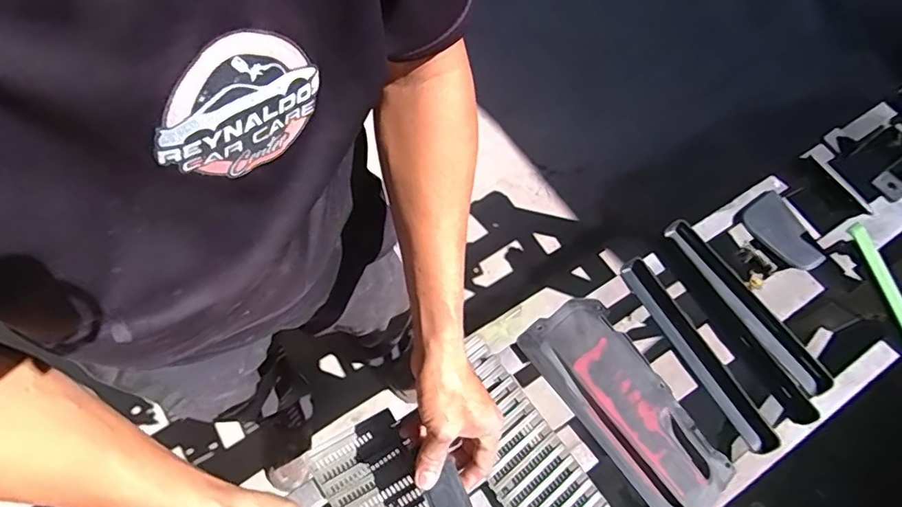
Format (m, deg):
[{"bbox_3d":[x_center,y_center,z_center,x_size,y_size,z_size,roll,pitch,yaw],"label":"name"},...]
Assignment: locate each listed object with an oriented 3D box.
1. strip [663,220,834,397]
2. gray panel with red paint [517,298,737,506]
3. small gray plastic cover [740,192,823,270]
[{"bbox_3d":[0.355,0.060,0.642,0.033,0.023,0.248,-33,73,-12],"label":"strip"},{"bbox_3d":[0.197,0.172,0.592,0.106,0.020,0.261,-35,74,-13],"label":"gray panel with red paint"},{"bbox_3d":[0.421,-0.029,0.673,0.064,0.025,0.109,-16,70,-7],"label":"small gray plastic cover"}]

